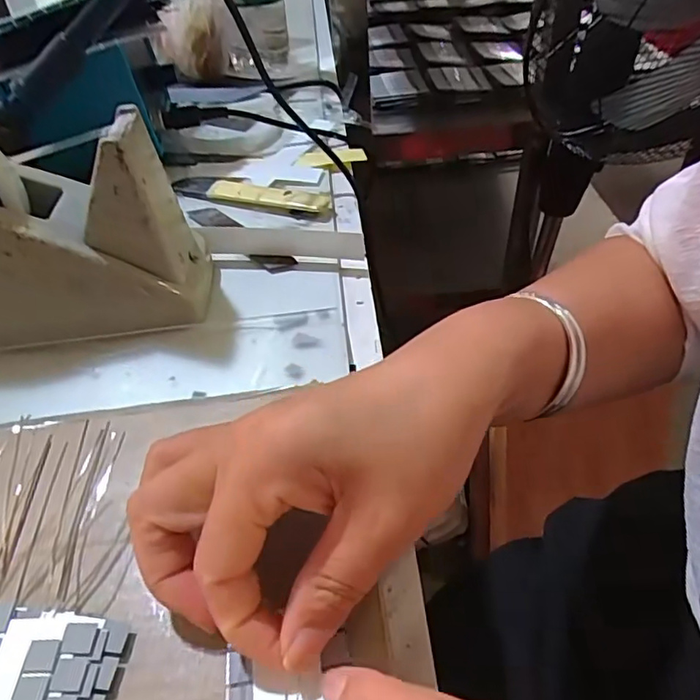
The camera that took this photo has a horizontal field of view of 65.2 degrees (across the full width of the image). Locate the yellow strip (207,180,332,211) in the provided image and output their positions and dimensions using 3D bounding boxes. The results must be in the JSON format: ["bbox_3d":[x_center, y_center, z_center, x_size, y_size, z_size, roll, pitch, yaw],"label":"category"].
[{"bbox_3d":[-0.061,-0.113,0.397,0.096,0.009,0.019,13,47,16],"label":"yellow strip"}]

